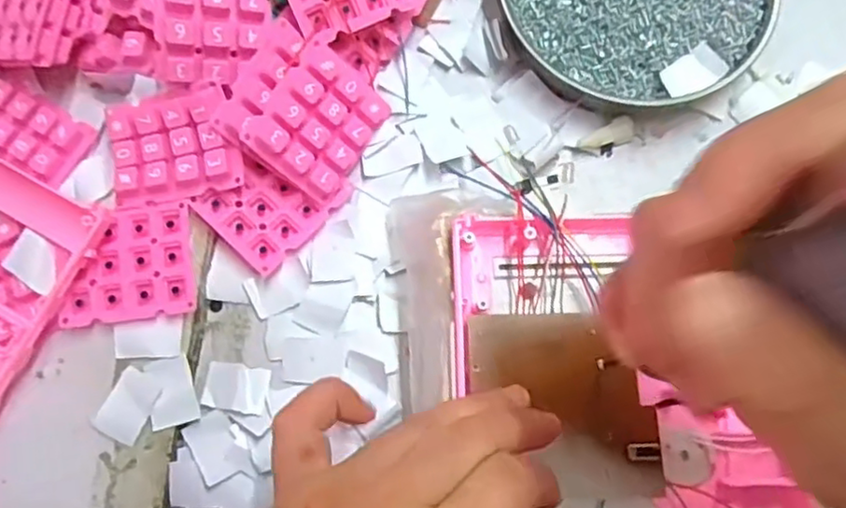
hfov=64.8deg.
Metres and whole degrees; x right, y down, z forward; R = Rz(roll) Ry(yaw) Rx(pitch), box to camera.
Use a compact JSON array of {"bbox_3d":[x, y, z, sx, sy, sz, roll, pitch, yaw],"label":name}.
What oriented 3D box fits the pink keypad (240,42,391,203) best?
[{"bbox_3d":[-0.046,-0.061,0.302,0.048,0.009,0.058,39,75,-23],"label":"pink keypad"}]

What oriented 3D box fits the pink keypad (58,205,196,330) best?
[{"bbox_3d":[-0.130,0.004,0.293,0.055,0.006,0.048,-7,79,-3],"label":"pink keypad"}]

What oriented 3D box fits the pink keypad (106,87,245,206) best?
[{"bbox_3d":[-0.111,-0.049,0.297,0.055,0.017,0.047,-9,79,-3],"label":"pink keypad"}]

